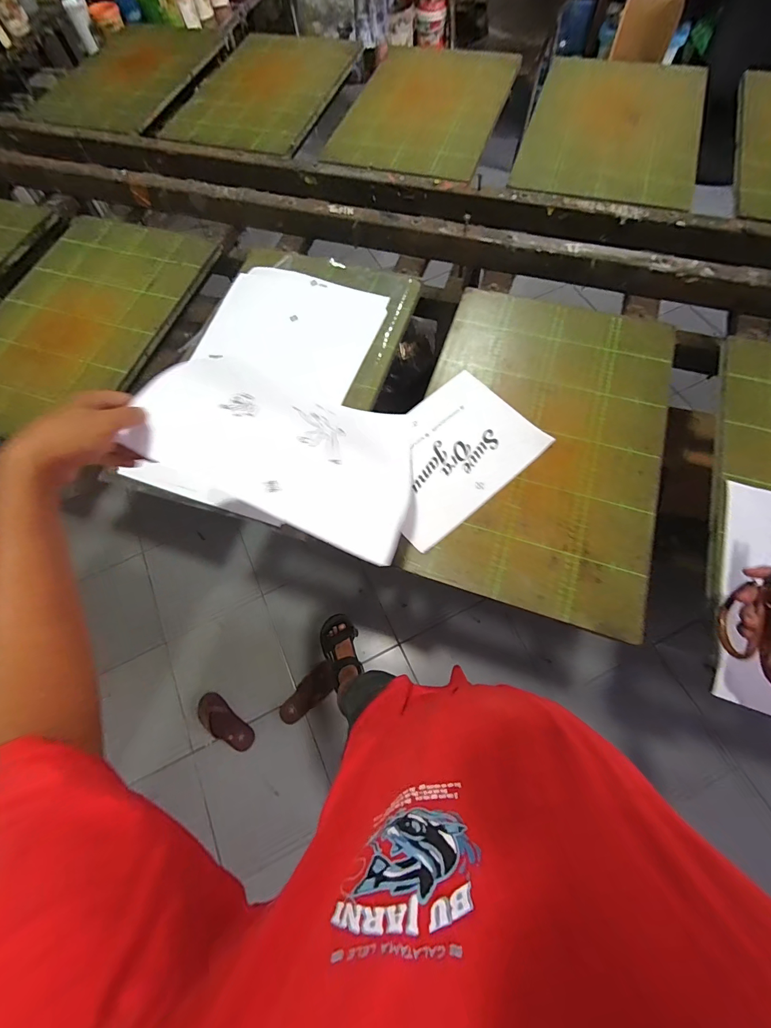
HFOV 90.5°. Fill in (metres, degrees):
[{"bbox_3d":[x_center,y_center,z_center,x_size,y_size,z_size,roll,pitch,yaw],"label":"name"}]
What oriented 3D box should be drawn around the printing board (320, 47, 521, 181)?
[{"bbox_3d":[0.111,-1.086,1.010,0.381,0.021,0.599,18,71,10],"label":"printing board"}]

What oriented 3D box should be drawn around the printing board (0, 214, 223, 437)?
[{"bbox_3d":[-0.659,-0.422,0.817,0.417,0.016,0.581,15,70,9],"label":"printing board"}]

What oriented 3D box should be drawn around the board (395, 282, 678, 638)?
[{"bbox_3d":[0.262,-0.140,0.647,0.389,0.024,0.588,16,71,9],"label":"board"}]

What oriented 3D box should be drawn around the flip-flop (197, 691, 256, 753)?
[{"bbox_3d":[-0.562,0.729,1.343,0.249,0.051,0.088,36,75,15],"label":"flip-flop"}]

